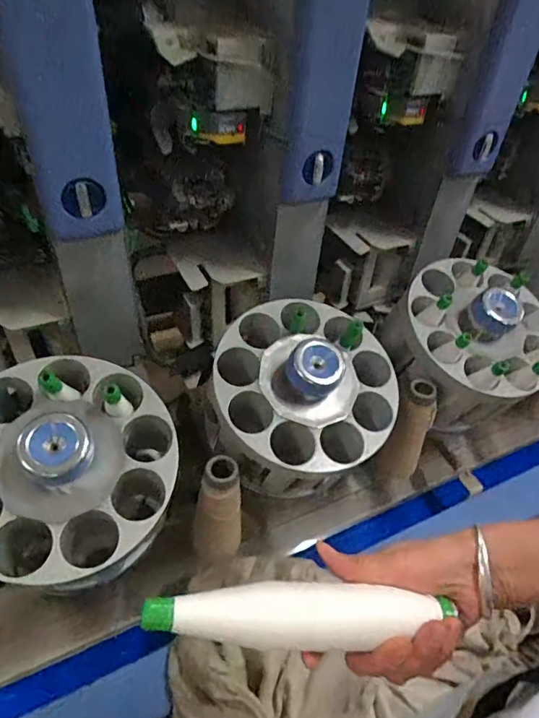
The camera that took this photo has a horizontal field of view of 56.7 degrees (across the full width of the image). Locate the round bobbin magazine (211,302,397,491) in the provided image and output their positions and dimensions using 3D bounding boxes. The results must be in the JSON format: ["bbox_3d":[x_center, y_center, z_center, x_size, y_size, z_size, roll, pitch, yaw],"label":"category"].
[{"bbox_3d":[0.046,0.037,0.681,0.245,0.143,0.245,5,64,-10],"label":"round bobbin magazine"}]

